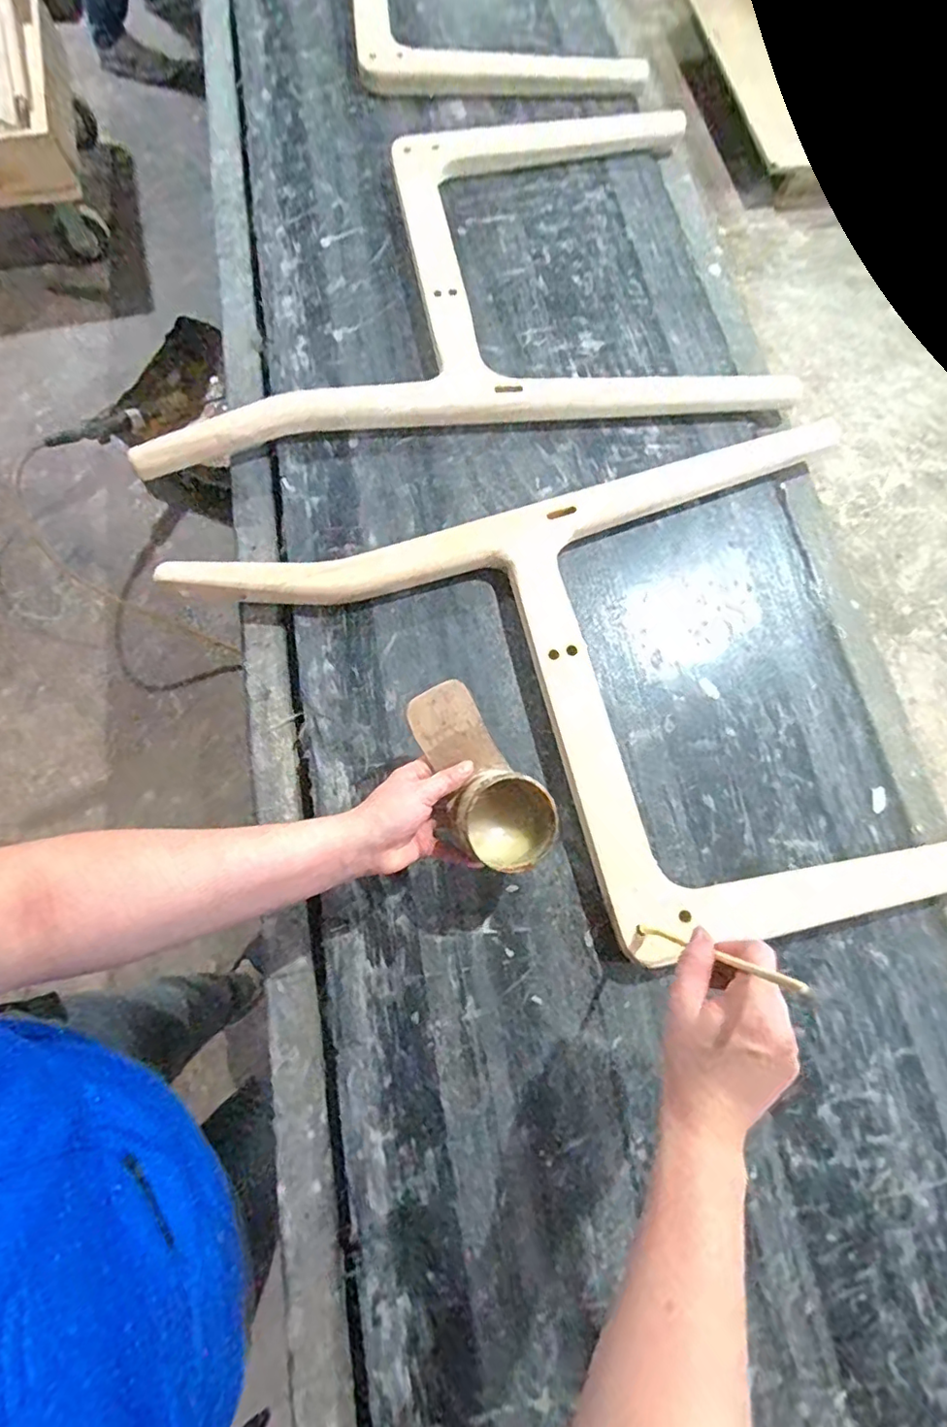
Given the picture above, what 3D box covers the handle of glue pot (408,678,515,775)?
[{"bbox_3d":[-0.018,0.020,0.519,0.061,0.008,0.091,-30,96,-21],"label":"handle of glue pot"}]

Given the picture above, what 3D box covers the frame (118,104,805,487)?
[{"bbox_3d":[-0.033,-0.588,0.764,0.749,0.030,0.547,-8,73,-5],"label":"frame"}]

